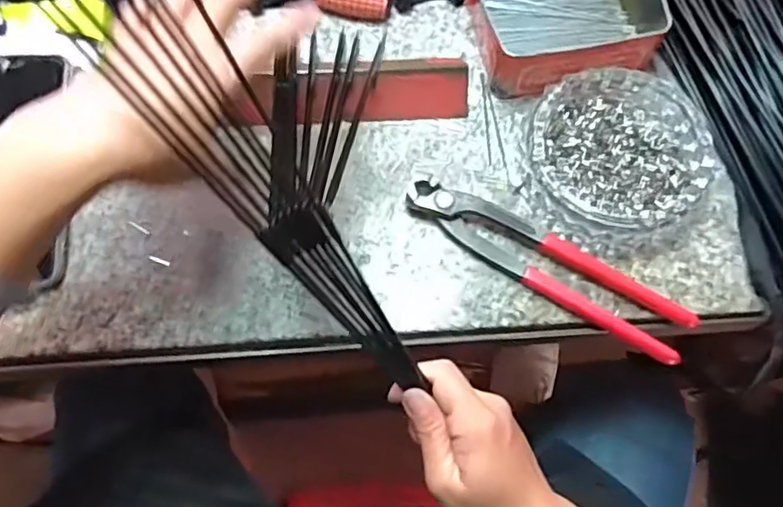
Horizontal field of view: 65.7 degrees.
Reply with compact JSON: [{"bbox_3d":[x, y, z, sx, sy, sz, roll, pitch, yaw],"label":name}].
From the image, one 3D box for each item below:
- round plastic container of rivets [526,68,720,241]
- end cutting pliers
[{"bbox_3d":[0.156,-0.067,0.410,0.127,0.028,0.115,-11,72,-5],"label":"round plastic container of rivets"},{"bbox_3d":[0.101,0.005,0.395,0.194,0.018,0.039,31,74,9],"label":"end cutting pliers"}]

